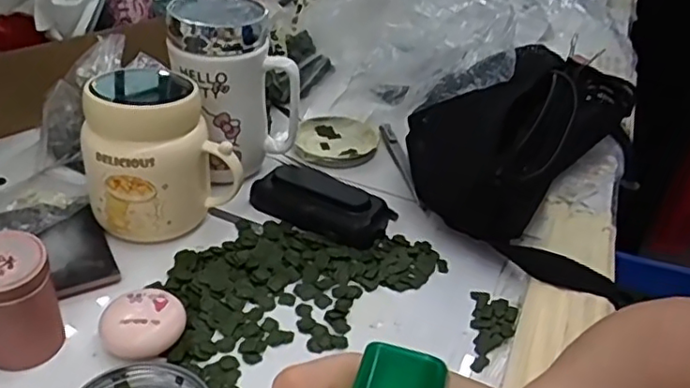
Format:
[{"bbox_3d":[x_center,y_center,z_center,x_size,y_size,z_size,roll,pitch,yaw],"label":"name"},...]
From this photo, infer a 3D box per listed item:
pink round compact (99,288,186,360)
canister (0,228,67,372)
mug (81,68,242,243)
[{"bbox_3d":[-0.122,0.079,0.383,0.048,0.024,0.041,-8,38,-19],"label":"pink round compact"},{"bbox_3d":[-0.187,0.061,0.358,0.043,0.069,0.040,-14,40,-26],"label":"canister"},{"bbox_3d":[-0.139,-0.035,0.464,0.097,0.110,0.097,-10,38,-21],"label":"mug"}]

